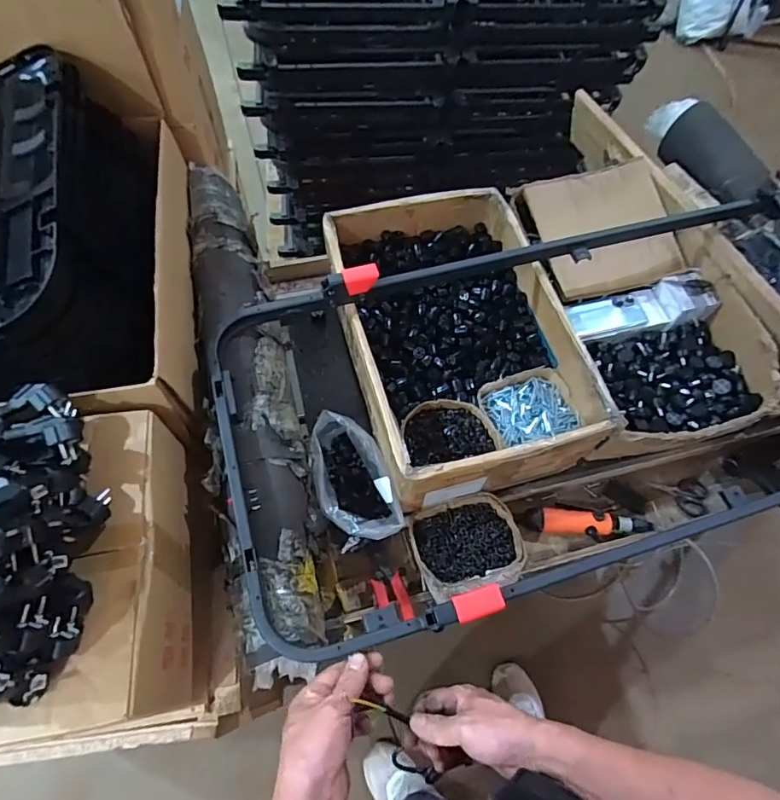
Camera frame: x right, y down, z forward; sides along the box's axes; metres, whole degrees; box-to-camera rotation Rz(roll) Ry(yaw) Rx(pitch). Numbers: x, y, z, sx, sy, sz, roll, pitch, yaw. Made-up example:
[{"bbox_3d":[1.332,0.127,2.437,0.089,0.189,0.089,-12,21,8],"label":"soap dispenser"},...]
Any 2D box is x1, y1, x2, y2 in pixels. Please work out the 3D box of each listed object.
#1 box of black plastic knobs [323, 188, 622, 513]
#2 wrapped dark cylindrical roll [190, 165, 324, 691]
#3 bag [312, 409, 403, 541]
[{"bbox_3d":[0.111,-0.120,0.874,0.363,0.132,0.538,-15,65,-10],"label":"box of black plastic knobs"},{"bbox_3d":[-0.217,-0.051,0.771,0.126,0.090,0.863,-14,65,-9],"label":"wrapped dark cylindrical roll"},{"bbox_3d":[-0.064,0.128,0.804,0.111,0.100,0.214,-19,65,-11],"label":"bag"}]

